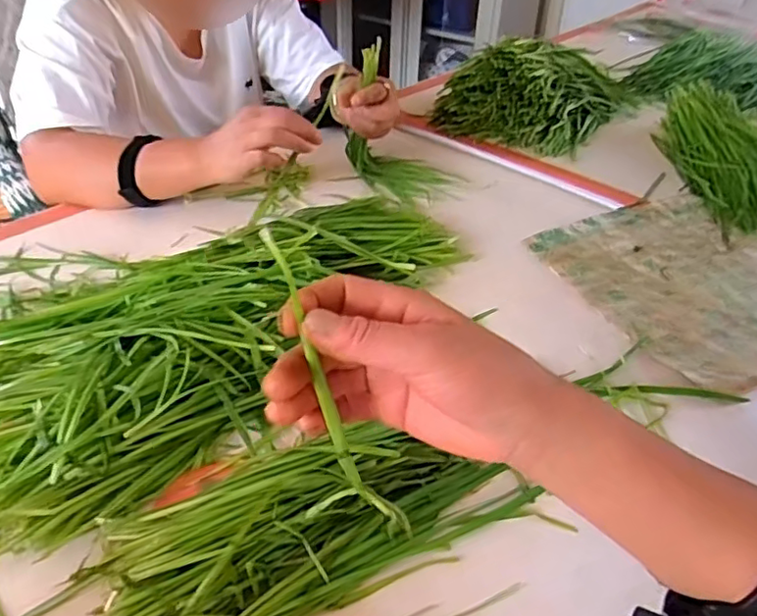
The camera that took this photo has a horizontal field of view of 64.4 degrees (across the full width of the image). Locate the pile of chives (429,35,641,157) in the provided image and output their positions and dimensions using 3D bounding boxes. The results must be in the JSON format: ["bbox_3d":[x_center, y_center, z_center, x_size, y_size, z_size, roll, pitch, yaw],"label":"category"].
[{"bbox_3d":[0.260,-0.355,0.916,0.196,0.129,0.314,32,49,29],"label":"pile of chives"}]

